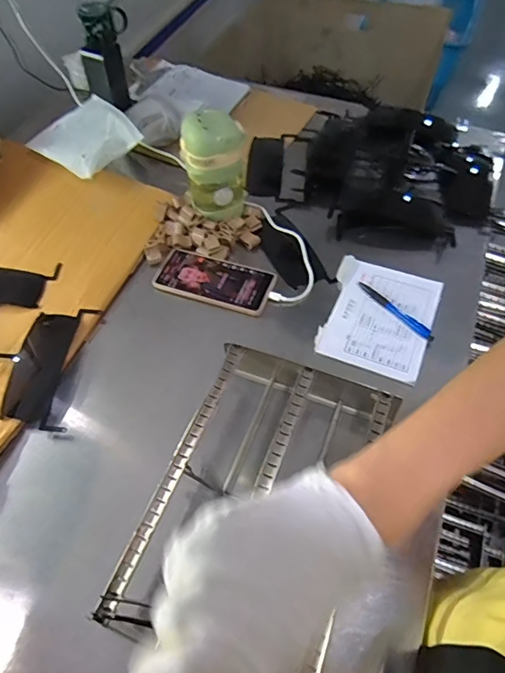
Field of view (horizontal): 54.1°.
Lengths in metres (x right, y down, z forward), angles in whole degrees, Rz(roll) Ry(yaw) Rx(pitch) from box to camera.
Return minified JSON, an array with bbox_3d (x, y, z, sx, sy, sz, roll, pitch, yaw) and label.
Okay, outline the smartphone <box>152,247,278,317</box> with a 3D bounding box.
[{"bbox_3d":[-0.054,-0.079,0.698,0.163,0.013,0.079,19,57,13],"label":"smartphone"}]

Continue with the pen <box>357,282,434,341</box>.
[{"bbox_3d":[0.190,-0.037,0.660,0.013,0.005,0.125,-35,61,-22],"label":"pen"}]

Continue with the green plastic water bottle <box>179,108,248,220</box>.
[{"bbox_3d":[-0.055,-0.242,0.715,0.089,0.142,0.073,2,54,1],"label":"green plastic water bottle"}]

